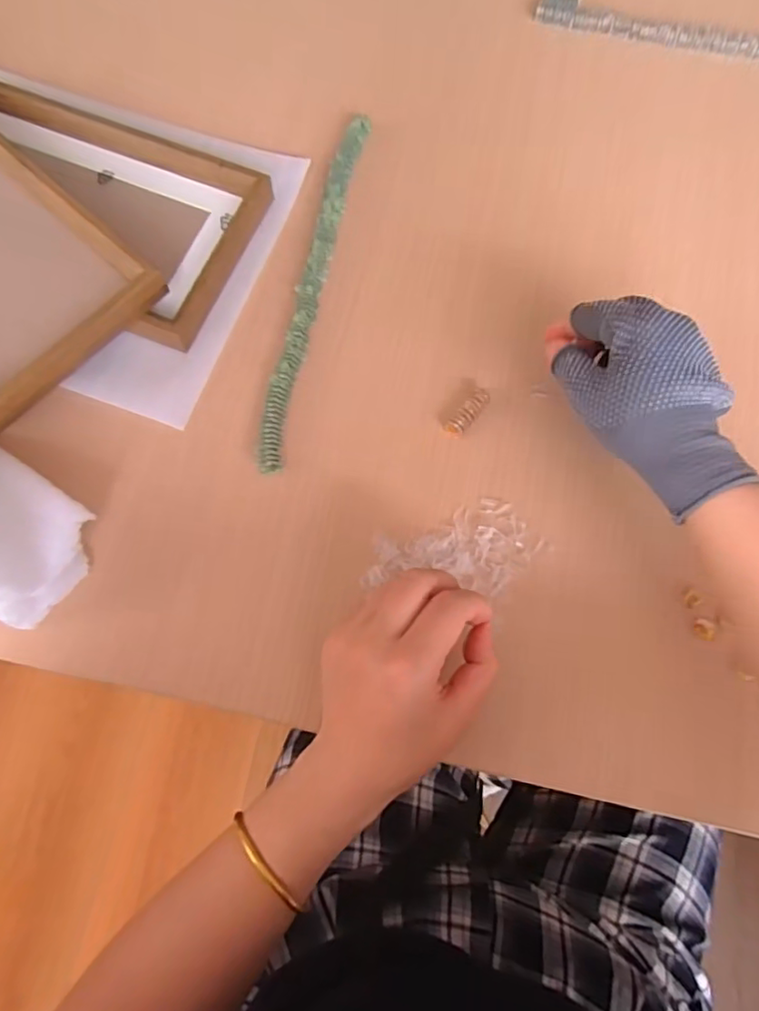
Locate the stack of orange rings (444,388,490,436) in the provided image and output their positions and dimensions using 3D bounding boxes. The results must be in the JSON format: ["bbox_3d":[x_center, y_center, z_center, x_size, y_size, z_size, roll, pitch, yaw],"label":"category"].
[{"bbox_3d":[0.063,-0.065,0.406,0.012,0.014,0.043,42,77,10],"label":"stack of orange rings"}]

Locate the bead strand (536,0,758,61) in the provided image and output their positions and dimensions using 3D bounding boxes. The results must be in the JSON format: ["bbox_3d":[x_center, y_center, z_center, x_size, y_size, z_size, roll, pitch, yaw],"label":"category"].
[{"bbox_3d":[0.282,-0.414,0.516,0.287,0.013,0.028,13,74,2],"label":"bead strand"}]

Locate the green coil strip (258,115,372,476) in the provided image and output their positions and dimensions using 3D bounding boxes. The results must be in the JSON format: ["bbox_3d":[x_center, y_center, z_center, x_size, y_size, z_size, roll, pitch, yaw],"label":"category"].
[{"bbox_3d":[-0.048,-0.163,0.428,0.019,0.019,0.296,11,73,2],"label":"green coil strip"}]

